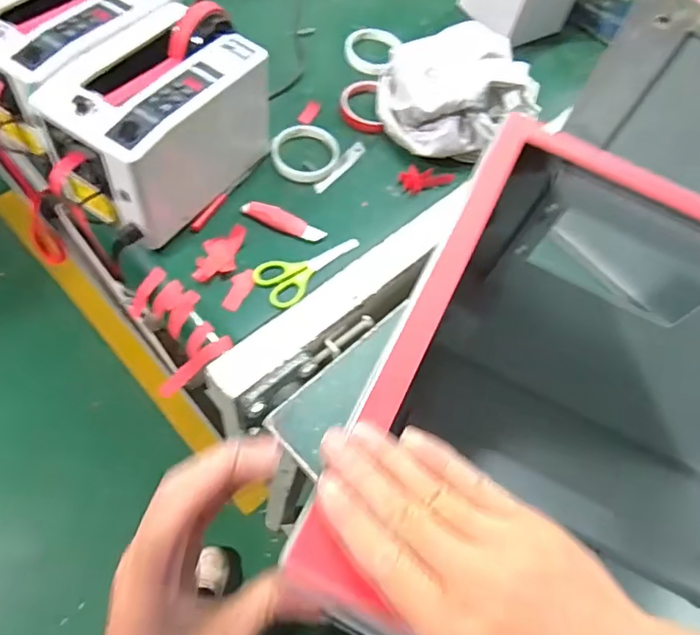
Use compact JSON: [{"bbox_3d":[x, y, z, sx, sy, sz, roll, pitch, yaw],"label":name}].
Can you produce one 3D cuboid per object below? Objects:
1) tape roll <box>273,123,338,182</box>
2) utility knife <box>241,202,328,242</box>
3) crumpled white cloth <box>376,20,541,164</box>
[{"bbox_3d":[-0.057,-0.212,0.722,0.084,0.018,0.077,3,63,-6],"label":"tape roll"},{"bbox_3d":[-0.078,-0.117,0.673,0.102,0.013,0.026,25,63,5],"label":"utility knife"},{"bbox_3d":[0.141,-0.310,0.740,0.188,0.072,0.186,-40,75,-23],"label":"crumpled white cloth"}]

